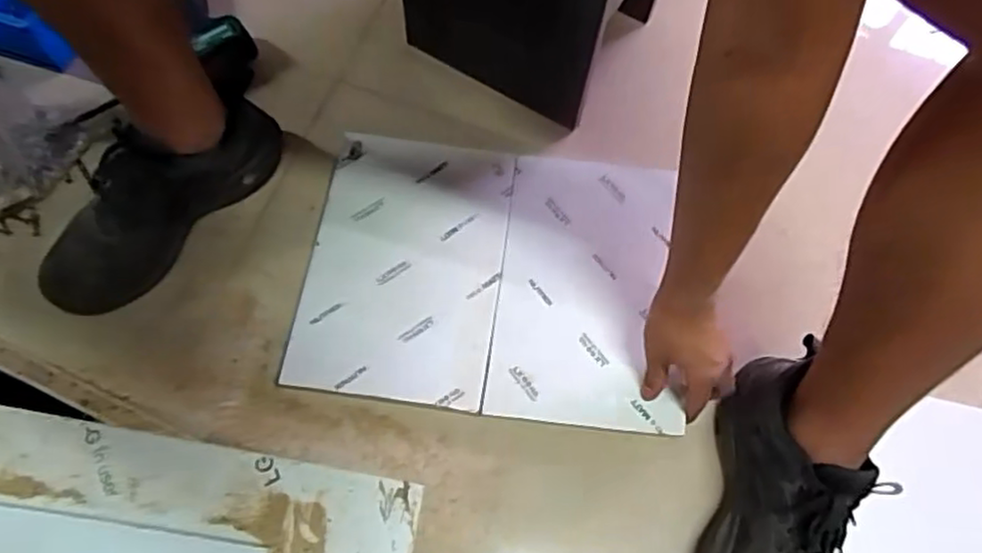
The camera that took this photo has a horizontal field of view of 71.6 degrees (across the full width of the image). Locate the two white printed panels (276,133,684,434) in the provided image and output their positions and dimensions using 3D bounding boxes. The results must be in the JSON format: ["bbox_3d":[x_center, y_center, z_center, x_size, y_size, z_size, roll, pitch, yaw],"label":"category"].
[{"bbox_3d":[-0.005,-0.005,0.721,0.374,0.012,0.291,7,68,2],"label":"two white printed panels"}]

